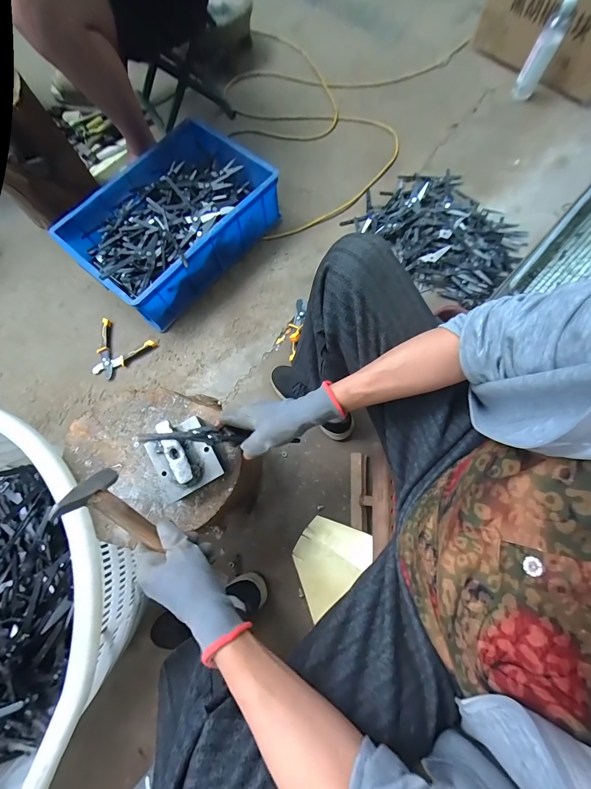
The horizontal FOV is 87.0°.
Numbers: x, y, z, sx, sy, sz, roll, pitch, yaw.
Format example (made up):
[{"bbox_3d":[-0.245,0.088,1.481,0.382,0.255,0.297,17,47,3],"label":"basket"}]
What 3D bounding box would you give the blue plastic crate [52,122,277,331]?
[{"bbox_3d":[-0.343,-0.474,0.869,0.368,0.158,0.503,39,78,11],"label":"blue plastic crate"}]

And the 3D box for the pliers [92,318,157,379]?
[{"bbox_3d":[-0.487,-0.113,0.843,0.162,0.020,0.141,26,75,8],"label":"pliers"}]

